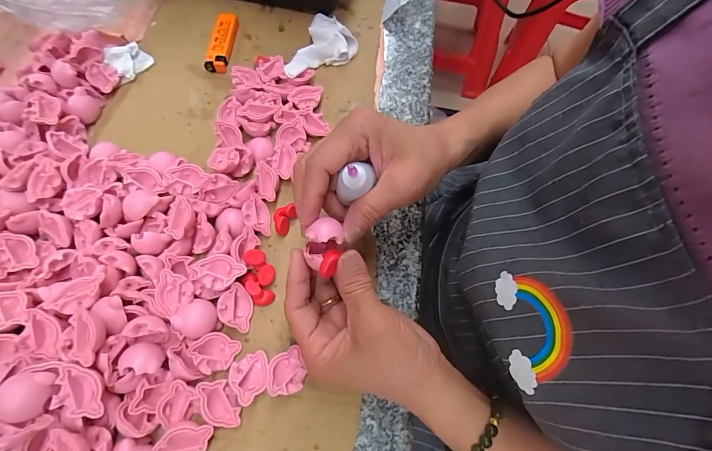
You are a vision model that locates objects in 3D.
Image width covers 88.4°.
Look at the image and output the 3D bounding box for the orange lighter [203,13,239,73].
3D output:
[{"bbox_3d":[-0.150,-0.205,0.409,0.026,0.016,0.077,3,65,0],"label":"orange lighter"}]

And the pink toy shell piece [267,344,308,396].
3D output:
[{"bbox_3d":[-0.053,0.109,0.272,0.028,0.015,0.031,-3,60,-24],"label":"pink toy shell piece"}]

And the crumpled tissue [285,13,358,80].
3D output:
[{"bbox_3d":[-0.048,-0.196,0.407,0.091,0.026,0.059,-37,71,-17],"label":"crumpled tissue"}]

